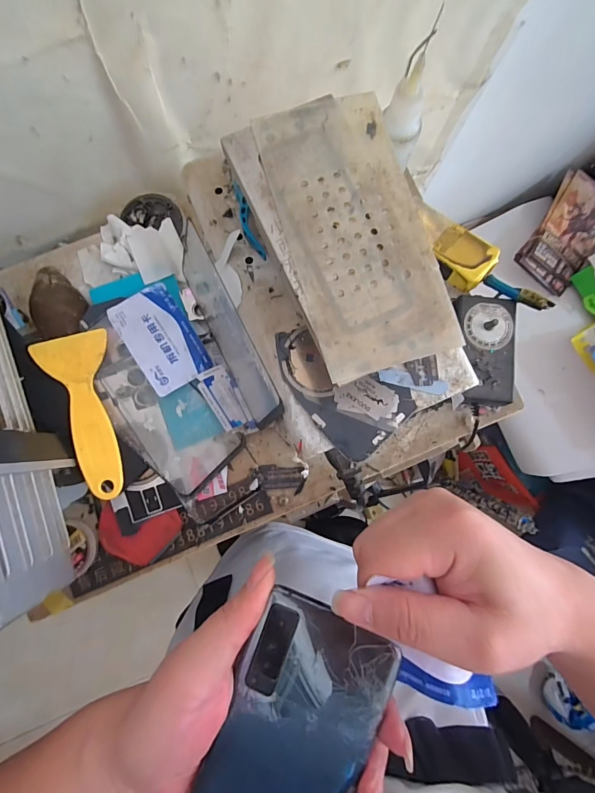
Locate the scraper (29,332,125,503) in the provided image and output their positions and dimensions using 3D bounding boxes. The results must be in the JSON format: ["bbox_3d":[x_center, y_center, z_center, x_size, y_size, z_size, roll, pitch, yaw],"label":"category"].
[{"bbox_3d":[-0.171,0.015,0.298,0.052,0.013,0.132,-13,82,-4],"label":"scraper"}]

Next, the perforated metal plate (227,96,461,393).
[{"bbox_3d":[0.029,-0.096,0.217,0.093,0.005,0.165,-19,83,-5],"label":"perforated metal plate"}]

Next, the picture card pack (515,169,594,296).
[{"bbox_3d":[0.548,-0.329,0.753,0.127,0.020,0.227,29,91,-10],"label":"picture card pack"}]

